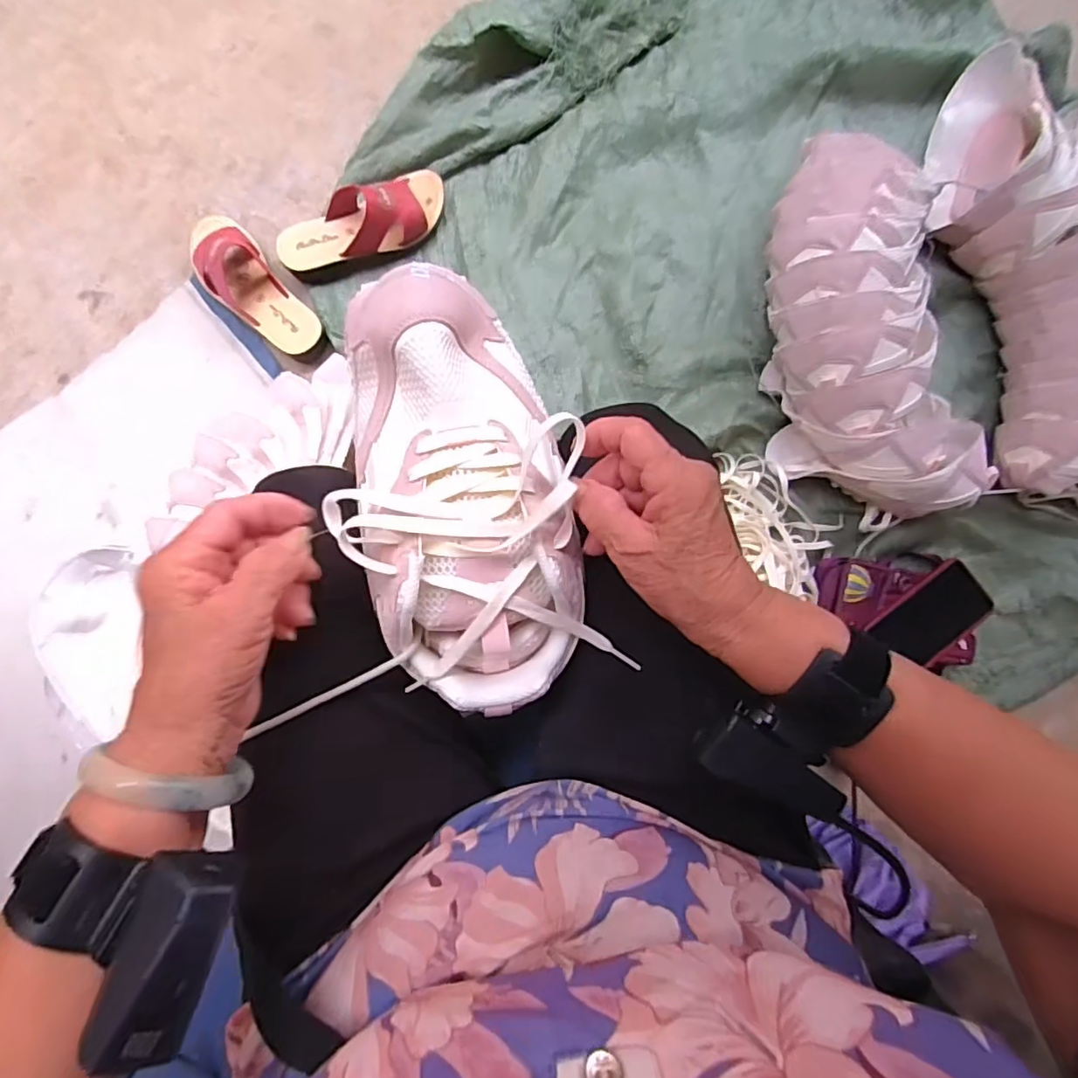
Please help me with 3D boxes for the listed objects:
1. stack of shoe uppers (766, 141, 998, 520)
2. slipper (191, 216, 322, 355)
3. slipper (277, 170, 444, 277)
[{"bbox_3d":[0.389,-0.247,0.704,0.194,0.129,0.423,-2,84,-2],"label":"stack of shoe uppers"},{"bbox_3d":[-0.378,-0.330,0.757,0.084,0.064,0.217,-40,87,-5],"label":"slipper"},{"bbox_3d":[-0.227,-0.412,0.757,0.226,0.067,0.089,-27,86,-4],"label":"slipper"}]

